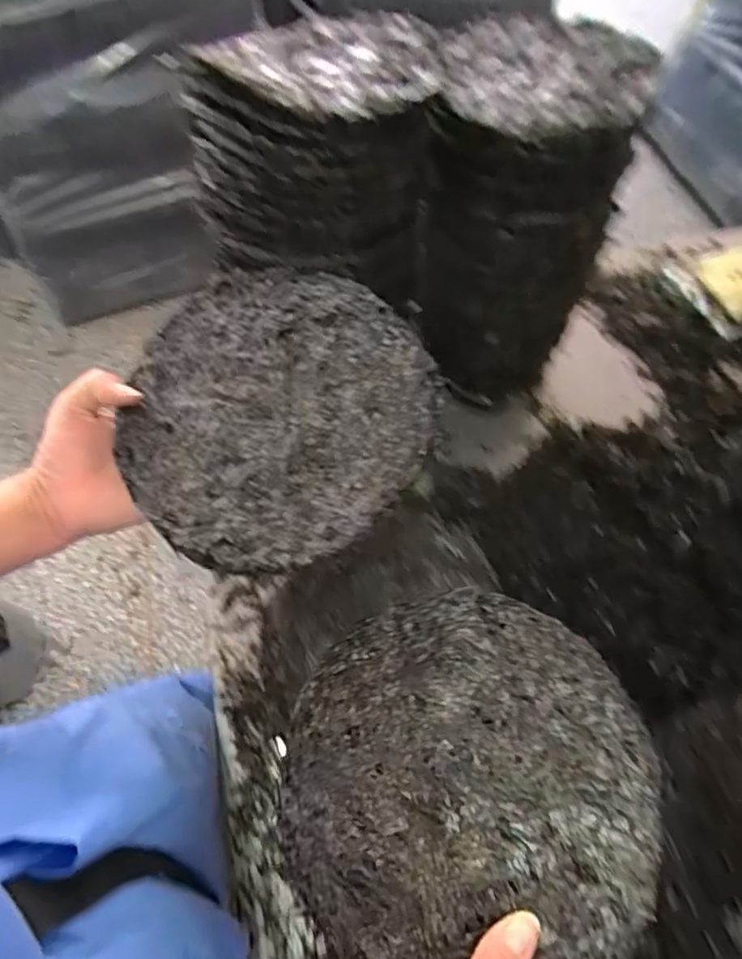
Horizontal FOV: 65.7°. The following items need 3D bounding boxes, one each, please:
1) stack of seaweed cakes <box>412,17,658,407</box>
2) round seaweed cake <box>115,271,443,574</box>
[{"bbox_3d":[0.149,-0.273,0.643,0.191,0.333,0.203,14,60,8],"label":"stack of seaweed cakes"},{"bbox_3d":[-0.059,-0.044,0.357,0.187,0.006,0.194,-2,69,6],"label":"round seaweed cake"}]

